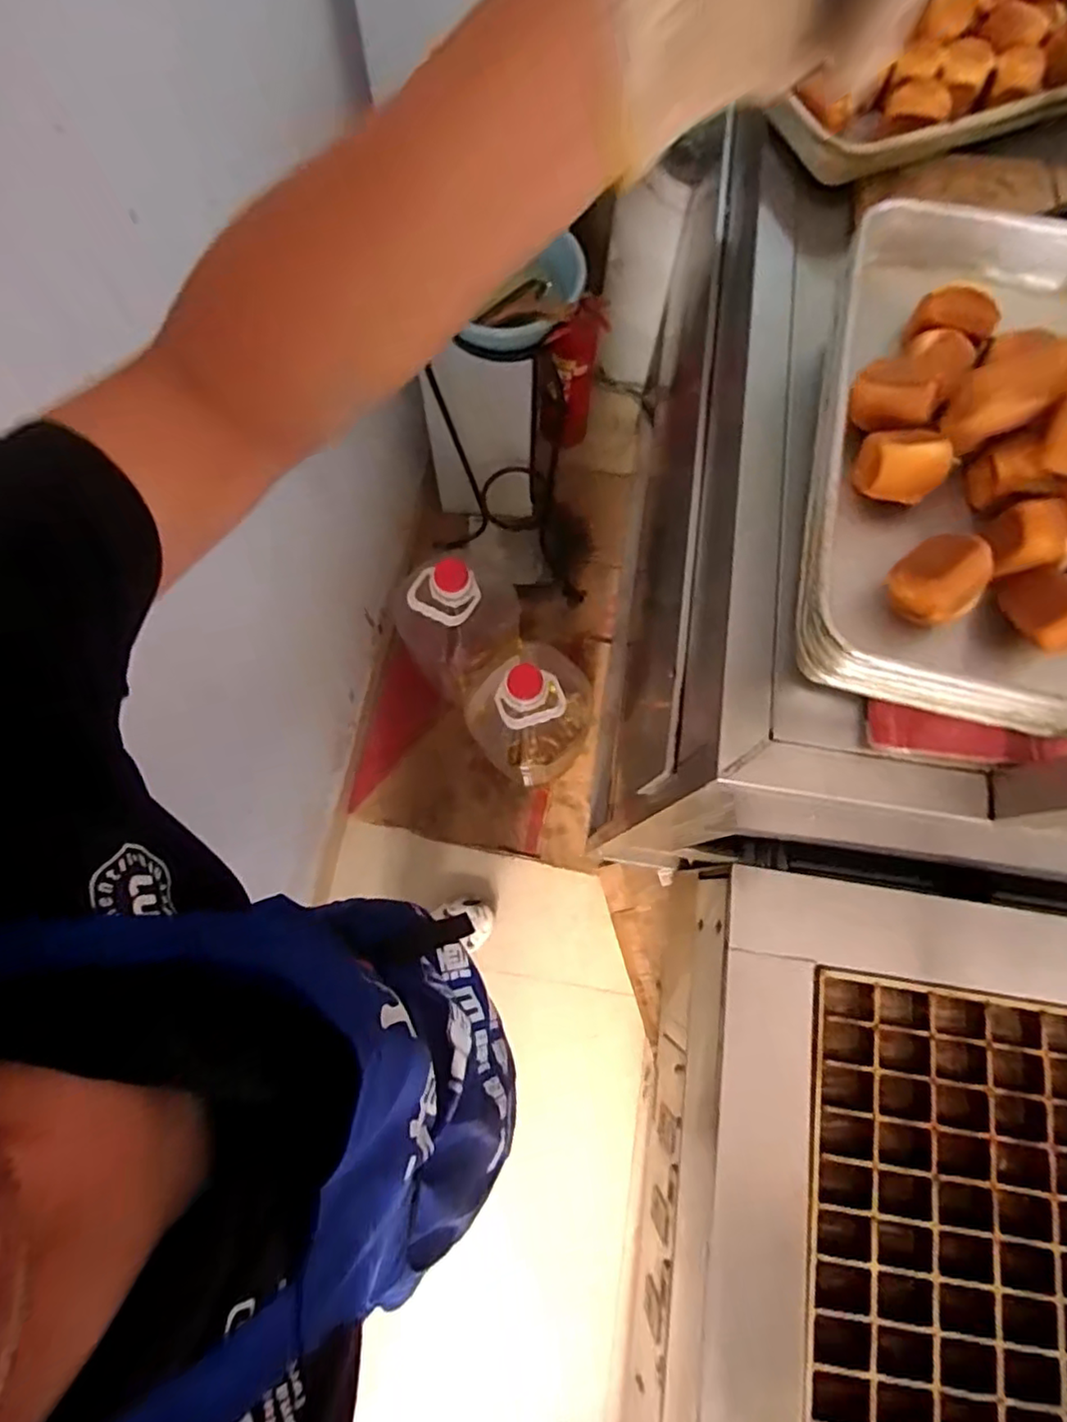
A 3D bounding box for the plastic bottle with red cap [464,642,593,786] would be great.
[{"bbox_3d":[0.002,-0.004,1.317,0.253,0.426,0.228,-30,77,-9],"label":"plastic bottle with red cap"}]

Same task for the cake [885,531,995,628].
[{"bbox_3d":[0.279,-0.090,0.431,0.055,0.042,0.052,0,74,-1],"label":"cake"}]

